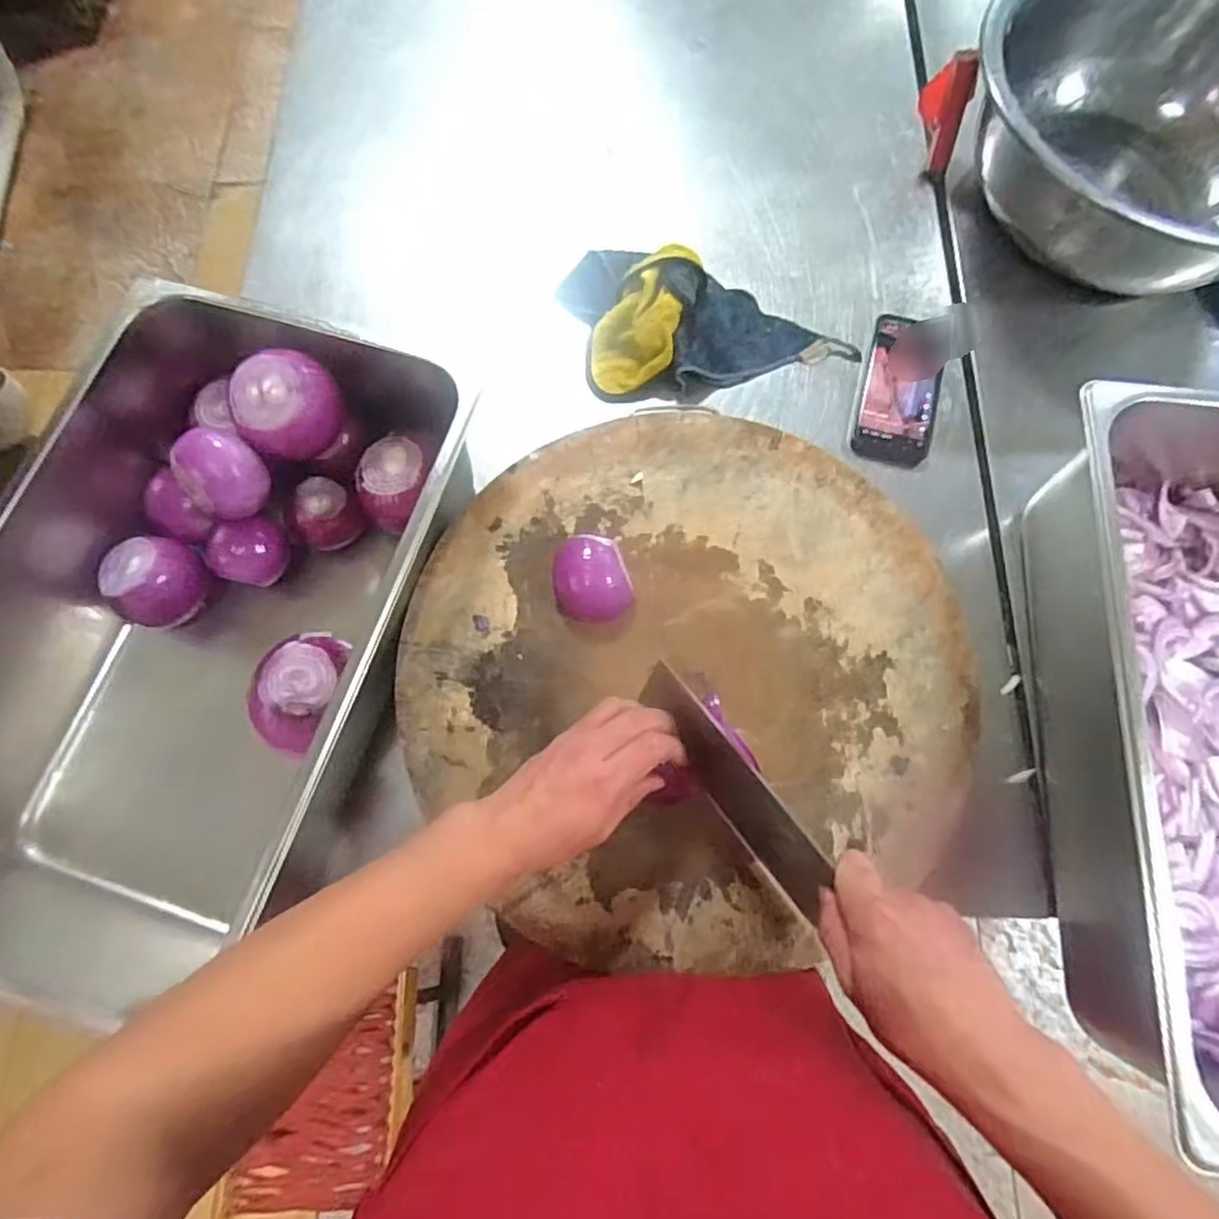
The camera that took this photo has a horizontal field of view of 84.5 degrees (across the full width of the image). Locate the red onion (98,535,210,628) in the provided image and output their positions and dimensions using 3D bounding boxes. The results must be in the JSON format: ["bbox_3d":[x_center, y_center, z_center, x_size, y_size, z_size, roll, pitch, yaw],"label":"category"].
[{"bbox_3d":[-0.412,-0.024,0.614,0.063,0.067,0.077,18,75,6],"label":"red onion"}]

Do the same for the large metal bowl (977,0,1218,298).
[{"bbox_3d":[0.596,-0.500,0.721,0.400,0.151,0.400,0,73,1],"label":"large metal bowl"}]

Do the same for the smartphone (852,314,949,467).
[{"bbox_3d":[0.309,-0.236,0.703,0.080,0.015,0.180,14,74,5],"label":"smartphone"}]

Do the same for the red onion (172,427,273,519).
[{"bbox_3d":[-0.333,-0.117,0.573,0.060,0.057,0.064,35,77,10],"label":"red onion"}]

